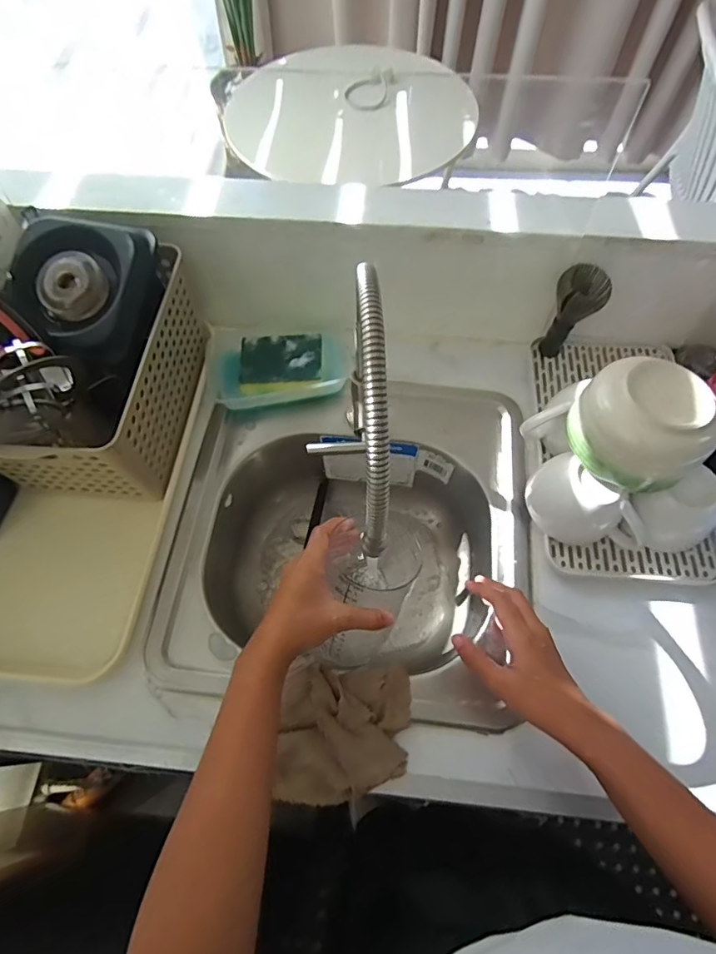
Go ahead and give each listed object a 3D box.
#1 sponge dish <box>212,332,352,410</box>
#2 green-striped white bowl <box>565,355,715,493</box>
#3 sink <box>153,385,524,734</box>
[{"bbox_3d":[-0.094,-0.130,0.604,0.165,0.035,0.088,-5,64,-2],"label":"sponge dish"},{"bbox_3d":[0.265,-0.052,0.464,0.102,0.071,0.120,-34,68,-15],"label":"green-striped white bowl"},{"bbox_3d":[-0.002,0.077,0.602,0.370,0.144,0.376,5,64,3],"label":"sink"}]

